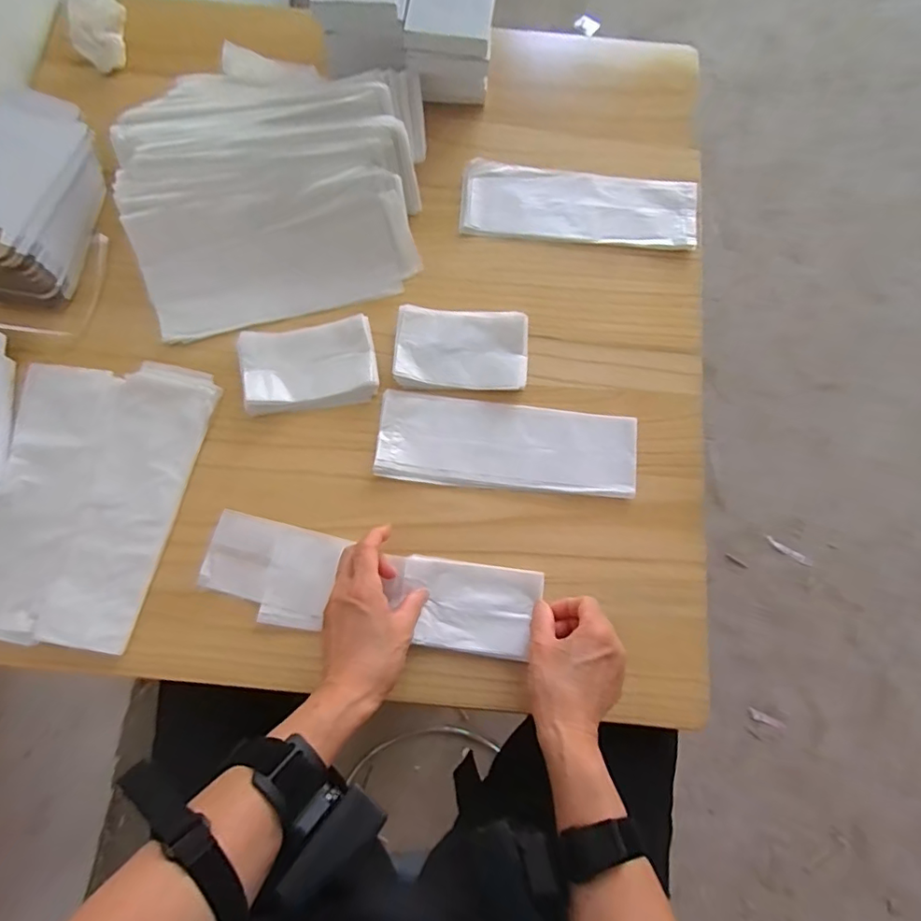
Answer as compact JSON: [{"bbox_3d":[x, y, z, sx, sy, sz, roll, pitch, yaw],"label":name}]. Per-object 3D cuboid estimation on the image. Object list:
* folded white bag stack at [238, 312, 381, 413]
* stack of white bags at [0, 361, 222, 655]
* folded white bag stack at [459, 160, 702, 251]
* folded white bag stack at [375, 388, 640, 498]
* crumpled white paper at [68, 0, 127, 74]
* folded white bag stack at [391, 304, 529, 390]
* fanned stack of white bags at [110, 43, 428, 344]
[{"bbox_3d":[-0.147,-0.092,0.513,0.124,0.016,0.077,-10,77,-3],"label":"folded white bag stack"},{"bbox_3d":[-0.345,0.032,0.489,0.171,0.014,0.260,9,77,2],"label":"stack of white bags"},{"bbox_3d":[0.131,-0.276,0.573,0.253,0.010,0.084,6,77,1],"label":"folded white bag stack"},{"bbox_3d":[0.045,-0.016,0.513,0.246,0.011,0.083,5,77,1],"label":"folded white bag stack"},{"bbox_3d":[-0.408,-0.488,0.599,0.064,0.048,0.070,-24,78,-6],"label":"crumpled white paper"},{"bbox_3d":[0.001,-0.109,0.520,0.128,0.017,0.080,6,77,1],"label":"folded white bag stack"},{"bbox_3d":[-0.187,-0.305,0.543,0.301,0.066,0.298,-15,77,-4],"label":"fanned stack of white bags"}]

